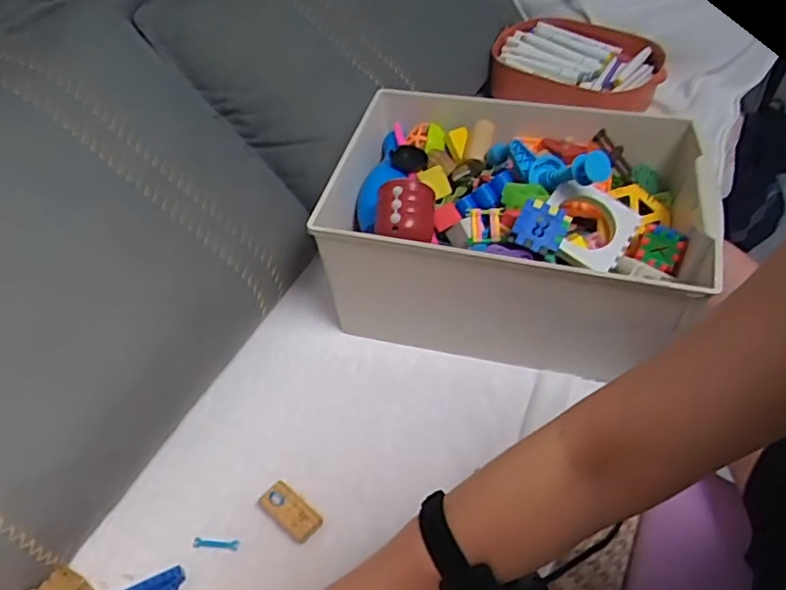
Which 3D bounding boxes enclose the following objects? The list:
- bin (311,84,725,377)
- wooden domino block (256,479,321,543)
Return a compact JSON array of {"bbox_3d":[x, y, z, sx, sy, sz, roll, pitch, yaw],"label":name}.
[{"bbox_3d":[0.127,-0.085,0.730,0.414,0.183,0.280,12,47,10],"label":"bin"},{"bbox_3d":[-0.099,0.204,0.585,0.064,0.006,0.032,33,54,27],"label":"wooden domino block"}]

